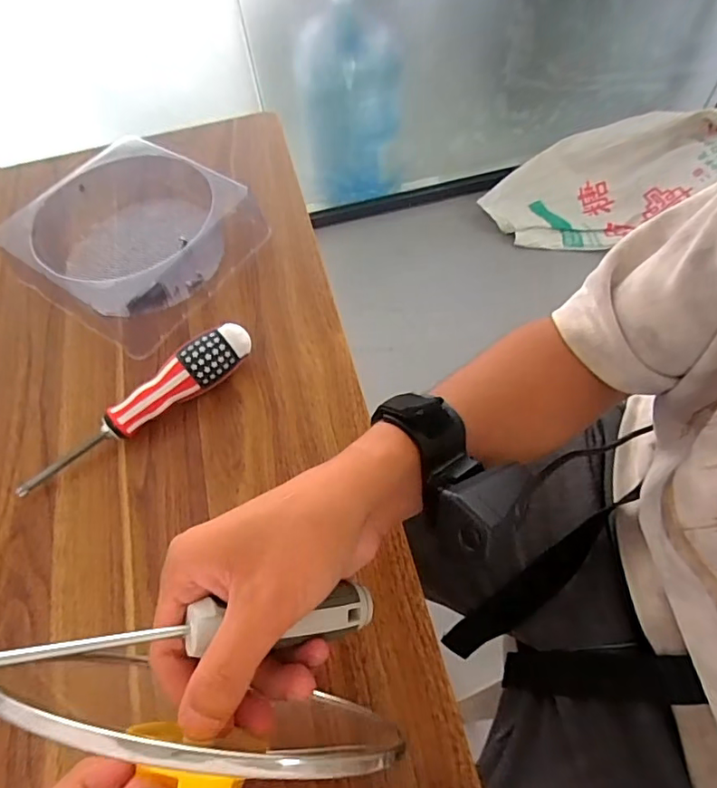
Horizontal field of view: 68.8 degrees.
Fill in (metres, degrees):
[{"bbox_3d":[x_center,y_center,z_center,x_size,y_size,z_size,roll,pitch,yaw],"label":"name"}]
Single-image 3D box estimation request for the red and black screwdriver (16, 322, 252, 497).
[{"bbox_3d":[-0.153,0.011,0.370,0.178,0.039,0.026,-35,63,-16],"label":"red and black screwdriver"}]

